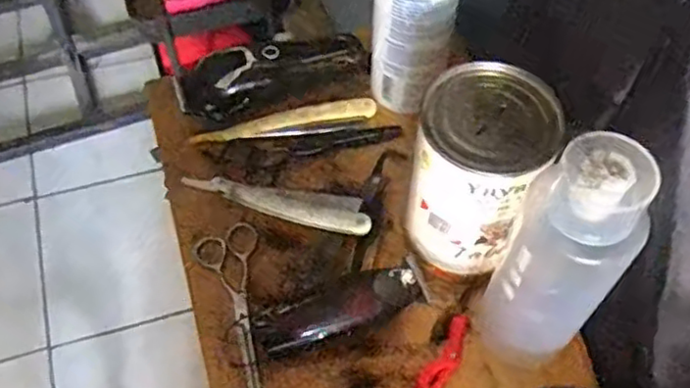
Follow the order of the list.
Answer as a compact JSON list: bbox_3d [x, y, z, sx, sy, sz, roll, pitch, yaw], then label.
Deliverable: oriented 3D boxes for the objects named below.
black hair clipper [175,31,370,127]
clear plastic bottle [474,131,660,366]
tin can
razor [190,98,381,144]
[{"bbox_3d":[-0.059,-0.105,0.562,0.157,0.041,0.040,-22,59,-15],"label":"black hair clipper"},{"bbox_3d":[0.120,0.044,0.378,0.055,0.182,0.061,37,63,21],"label":"clear plastic bottle"},{"bbox_3d":[0.086,-0.013,0.437,0.077,0.112,0.086,24,59,15],"label":"tin can"},{"bbox_3d":[-0.051,-0.065,0.568,0.151,0.008,0.031,-8,56,-6],"label":"razor"}]

